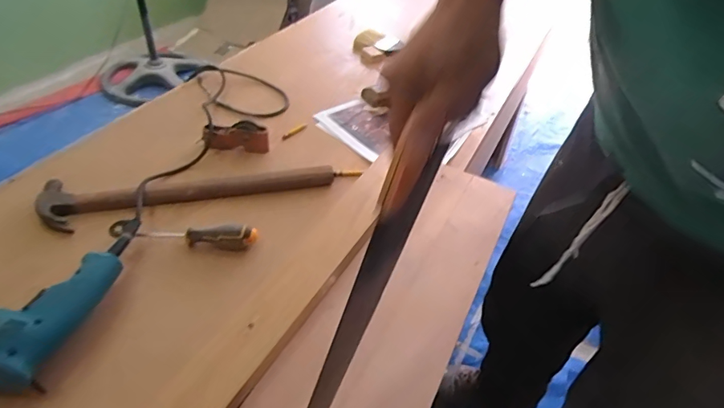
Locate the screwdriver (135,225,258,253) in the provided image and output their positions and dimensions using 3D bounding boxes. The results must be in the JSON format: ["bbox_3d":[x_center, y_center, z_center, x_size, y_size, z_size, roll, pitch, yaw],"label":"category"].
[{"bbox_3d":[-0.222,0.039,0.632,0.152,0.028,0.032,5,42,-1],"label":"screwdriver"}]

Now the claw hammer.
[{"bbox_3d":[-0.246,-0.021,0.693,0.410,0.026,0.092,-8,43,-15],"label":"claw hammer"}]

